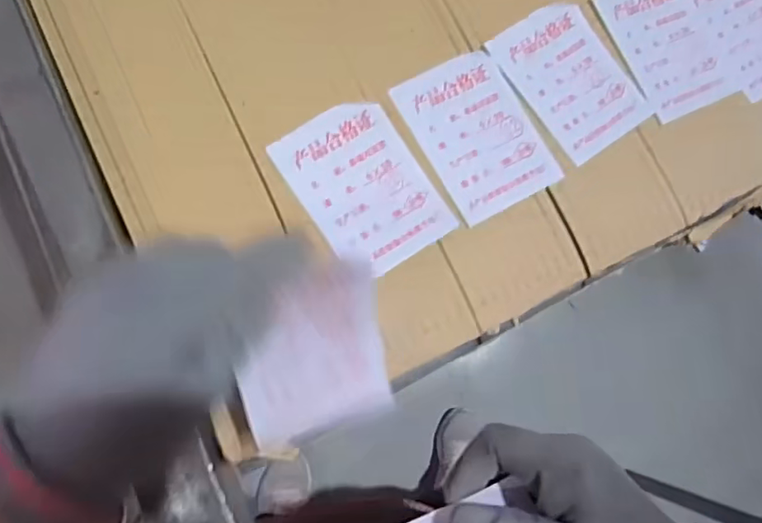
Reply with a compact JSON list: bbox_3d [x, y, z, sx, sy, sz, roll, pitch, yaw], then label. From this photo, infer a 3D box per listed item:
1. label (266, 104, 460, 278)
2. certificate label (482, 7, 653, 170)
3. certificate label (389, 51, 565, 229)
[{"bbox_3d":[-0.010,-0.046,0.348,0.074,0.007,0.102,-33,83,-14],"label":"label"},{"bbox_3d":[0.132,-0.126,0.387,0.073,0.007,0.102,-35,84,-14],"label":"certificate label"},{"bbox_3d":[0.063,-0.084,0.369,0.075,0.011,0.103,-28,82,-13],"label":"certificate label"}]

